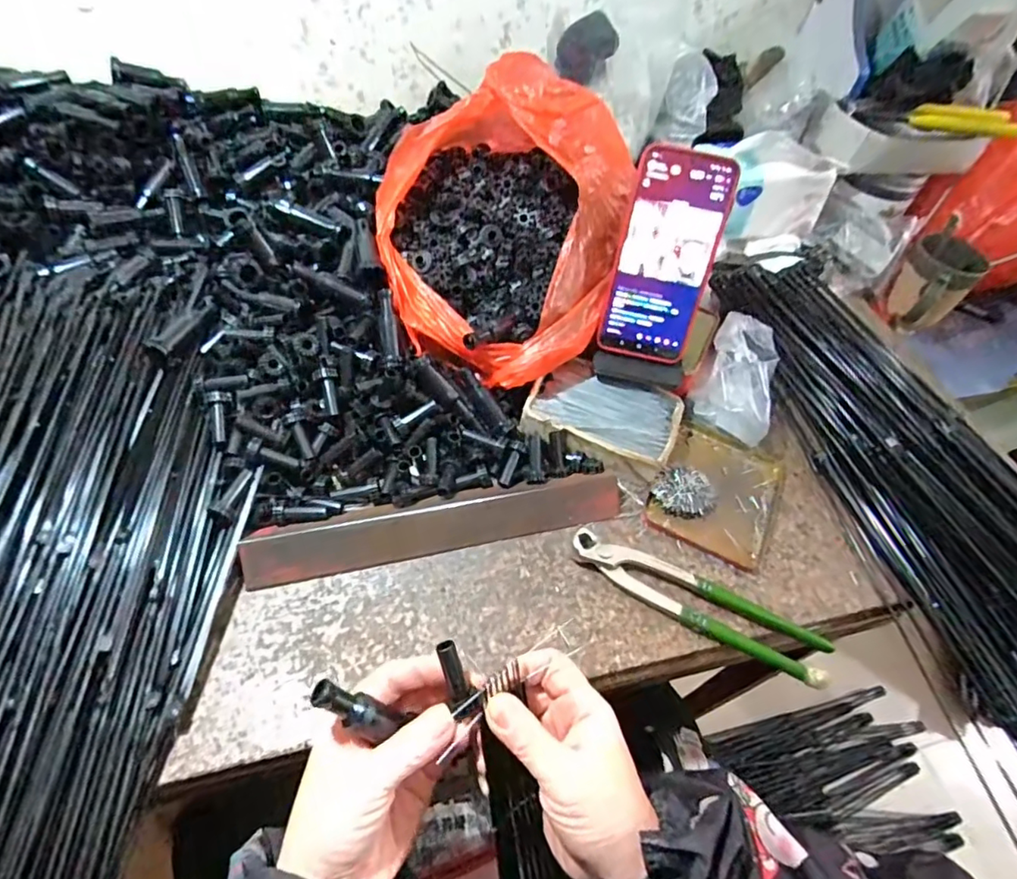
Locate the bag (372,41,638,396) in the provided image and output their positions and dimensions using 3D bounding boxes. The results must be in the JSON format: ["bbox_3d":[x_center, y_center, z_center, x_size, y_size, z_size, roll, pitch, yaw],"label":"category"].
[{"bbox_3d":[0.003,-0.212,0.509,0.197,0.166,0.297,13,52,6],"label":"bag"}]

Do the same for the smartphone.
[{"bbox_3d":[0.130,-0.149,0.458,0.085,0.162,0.011,12,22,3],"label":"smartphone"}]

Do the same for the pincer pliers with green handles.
[{"bbox_3d":[0.139,0.119,0.411,0.193,0.022,0.038,23,54,13],"label":"pincer pliers with green handles"}]

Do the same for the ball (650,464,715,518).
[{"bbox_3d":[0.149,0.046,0.471,0.051,0.016,0.044,-22,57,-20],"label":"ball"}]

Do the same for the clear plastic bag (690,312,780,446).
[{"bbox_3d":[0.220,-0.057,0.524,0.073,0.069,0.114,20,53,11],"label":"clear plastic bag"}]

